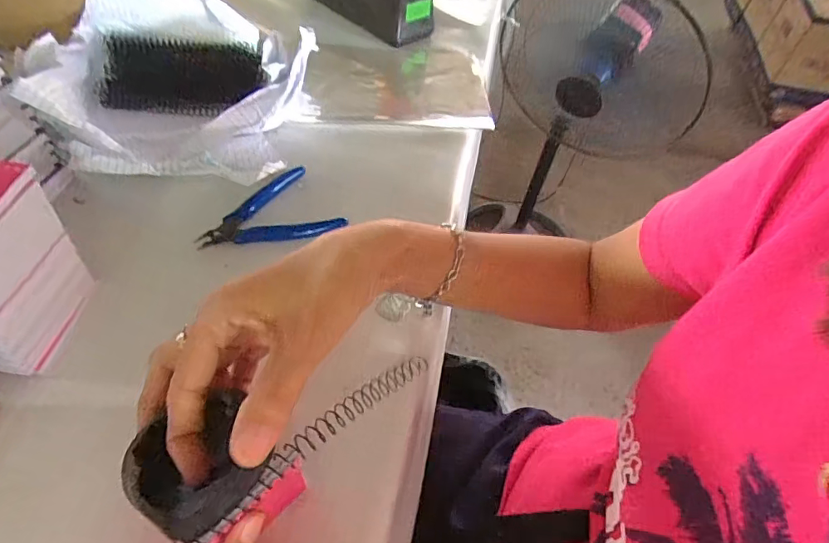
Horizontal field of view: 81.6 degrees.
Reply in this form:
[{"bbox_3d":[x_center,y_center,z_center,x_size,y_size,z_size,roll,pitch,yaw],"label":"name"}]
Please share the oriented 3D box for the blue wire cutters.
[{"bbox_3d":[-0.125,-0.043,0.407,0.107,0.021,0.069,-29,59,-25],"label":"blue wire cutters"}]

